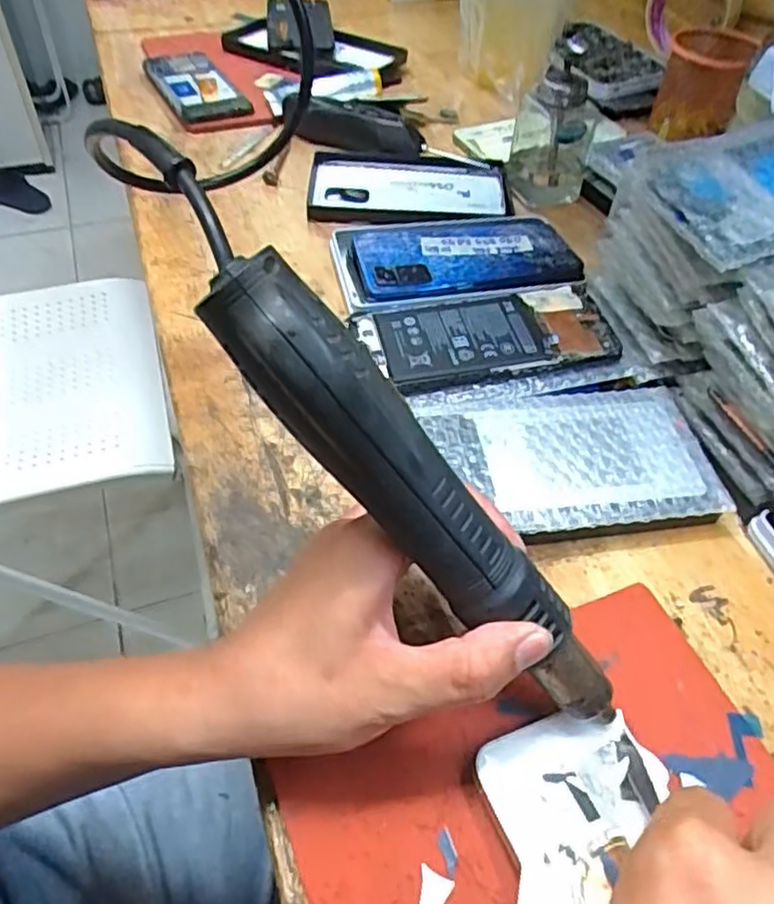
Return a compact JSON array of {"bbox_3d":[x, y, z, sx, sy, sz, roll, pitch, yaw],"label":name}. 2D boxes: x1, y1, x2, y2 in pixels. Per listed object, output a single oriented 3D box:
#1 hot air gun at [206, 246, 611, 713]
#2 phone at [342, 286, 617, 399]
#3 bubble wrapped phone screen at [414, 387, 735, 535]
[{"bbox_3d":[0.017,0.023,0.244,0.028,0.213,0.029,-11,36,49],"label":"hot air gun"},{"bbox_3d":[0.063,-0.074,0.436,0.154,0.007,0.076,-10,57,-6],"label":"phone"},{"bbox_3d":[0.103,0.001,0.375,0.146,0.020,0.090,-6,50,-7],"label":"bubble wrapped phone screen"}]

